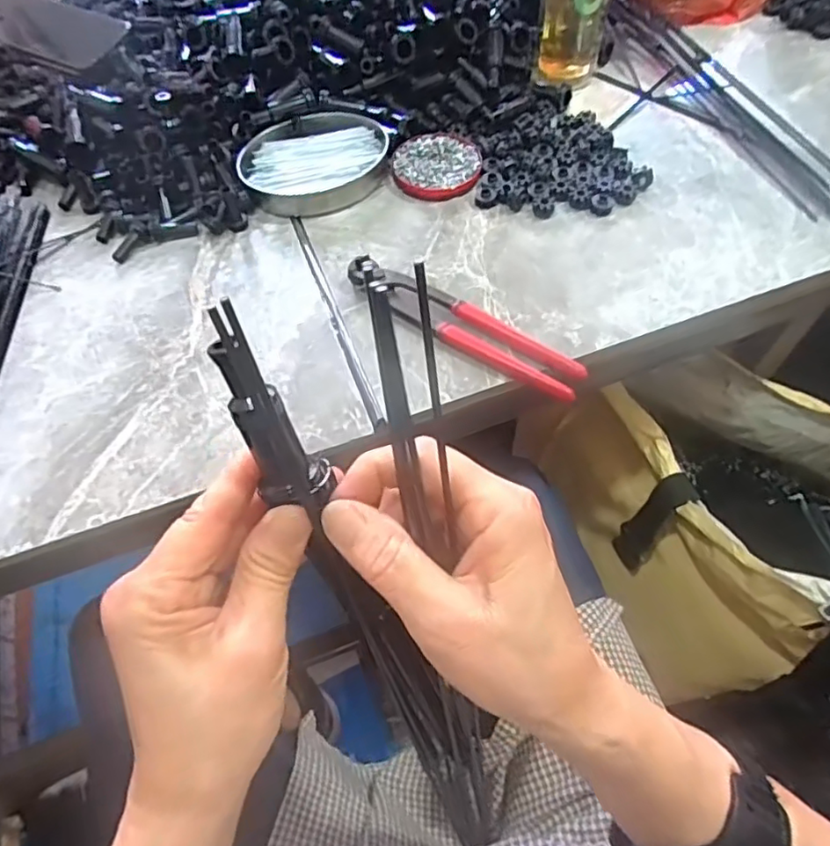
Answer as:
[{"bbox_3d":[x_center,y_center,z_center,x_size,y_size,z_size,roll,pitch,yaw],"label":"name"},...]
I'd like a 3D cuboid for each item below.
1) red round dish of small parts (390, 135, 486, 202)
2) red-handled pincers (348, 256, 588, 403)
[{"bbox_3d":[0.020,-0.239,0.562,0.080,0.013,0.075,-1,59,2],"label":"red round dish of small parts"},{"bbox_3d":[0.034,-0.075,0.455,0.197,0.019,0.035,32,66,20],"label":"red-handled pincers"}]

